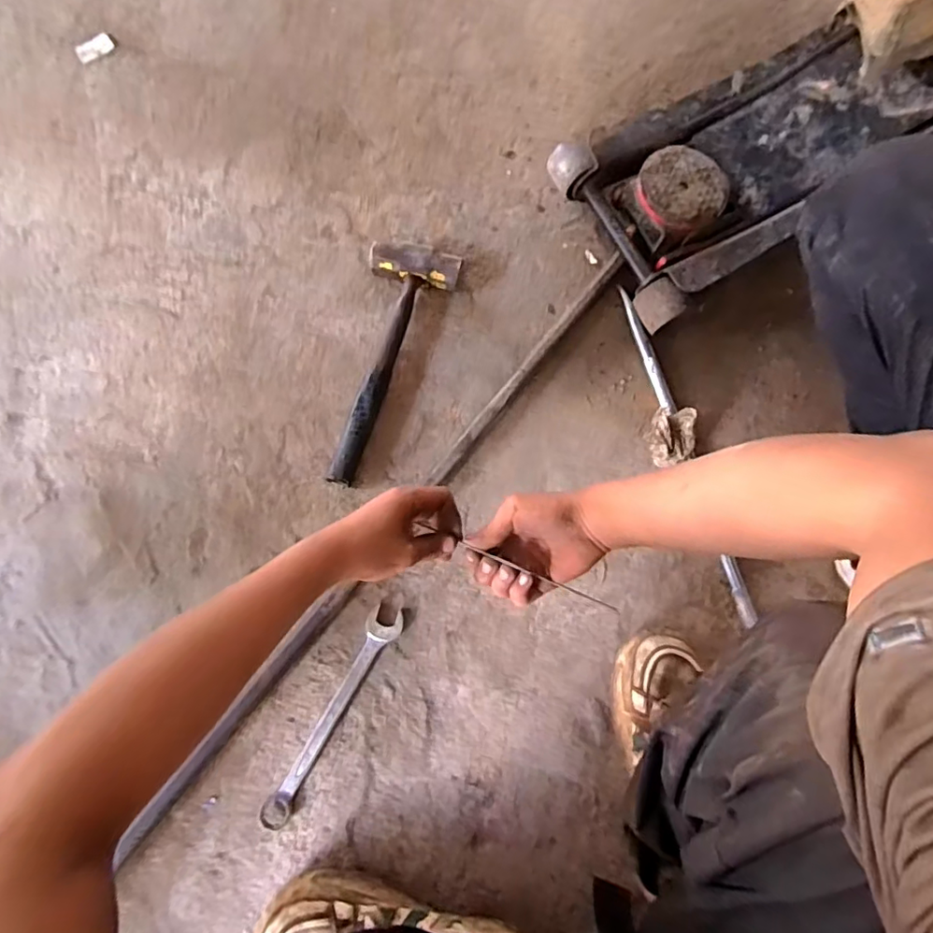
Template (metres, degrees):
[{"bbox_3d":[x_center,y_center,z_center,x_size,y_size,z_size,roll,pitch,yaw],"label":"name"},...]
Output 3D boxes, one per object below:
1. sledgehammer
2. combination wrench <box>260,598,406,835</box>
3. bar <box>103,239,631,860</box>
[{"bbox_3d":[-0.084,-0.120,0.658,0.109,0.048,0.301,10,77,1],"label":"sledgehammer"},{"bbox_3d":[-0.145,0.267,0.598,0.035,0.011,0.245,29,78,6],"label":"combination wrench"},{"bbox_3d":[-0.071,0.057,0.629,0.020,0.034,0.834,38,79,8],"label":"bar"}]

